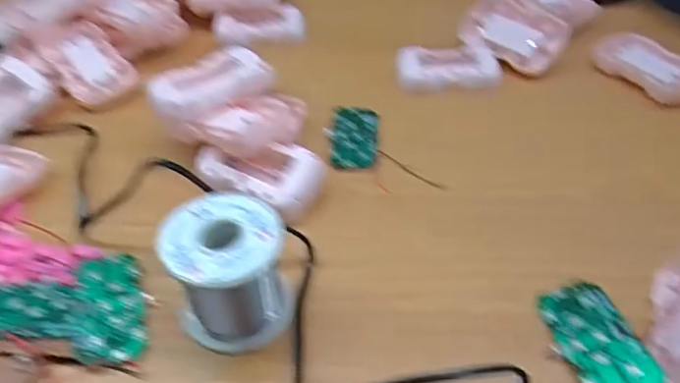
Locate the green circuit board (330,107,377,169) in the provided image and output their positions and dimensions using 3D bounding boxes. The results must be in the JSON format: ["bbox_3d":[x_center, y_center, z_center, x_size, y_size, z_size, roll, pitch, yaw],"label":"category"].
[{"bbox_3d":[0.012,-0.043,0.442,0.036,0.005,0.072,1,45,2],"label":"green circuit board"}]

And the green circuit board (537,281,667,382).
[{"bbox_3d":[0.139,0.080,0.304,0.038,0.005,0.074,-22,40,6],"label":"green circuit board"}]

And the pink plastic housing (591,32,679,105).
[{"bbox_3d":[0.263,-0.107,0.482,0.052,0.017,0.094,-28,50,-24],"label":"pink plastic housing"}]

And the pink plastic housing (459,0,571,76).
[{"bbox_3d":[0.157,-0.145,0.511,0.059,0.011,0.091,-47,64,-1],"label":"pink plastic housing"}]

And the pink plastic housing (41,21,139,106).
[{"bbox_3d":[-0.220,-0.111,0.497,0.057,0.015,0.087,-28,70,-24],"label":"pink plastic housing"}]

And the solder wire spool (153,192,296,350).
[{"bbox_3d":[-0.060,0.043,0.311,0.061,0.059,0.060,-6,45,-5],"label":"solder wire spool"}]

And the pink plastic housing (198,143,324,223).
[{"bbox_3d":[-0.056,-0.012,0.392,0.090,0.027,0.049,19,48,20],"label":"pink plastic housing"}]

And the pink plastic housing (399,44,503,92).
[{"bbox_3d":[0.094,-0.108,0.495,0.087,0.017,0.054,-2,45,-1],"label":"pink plastic housing"}]

